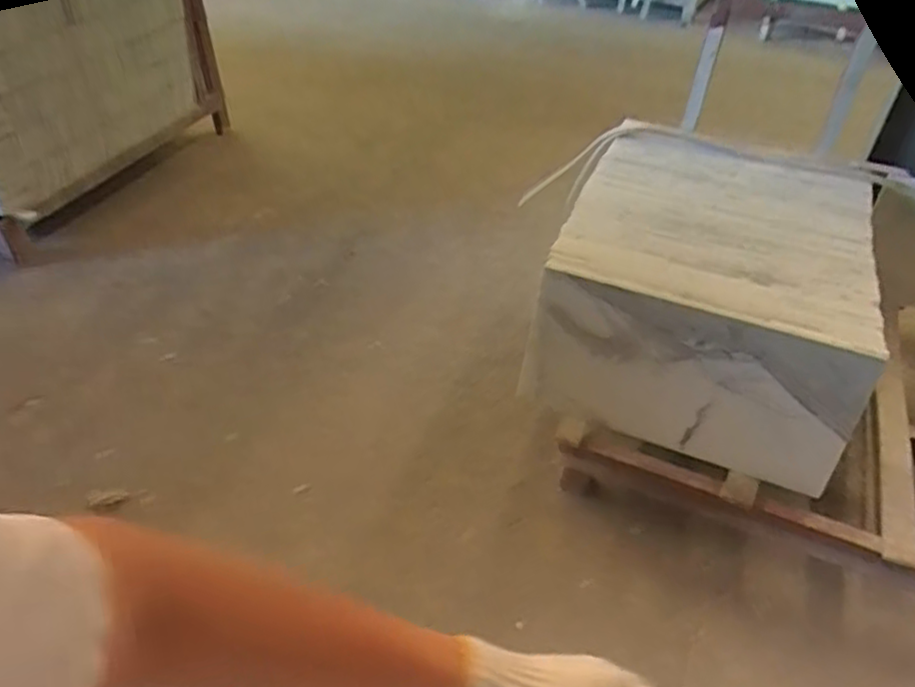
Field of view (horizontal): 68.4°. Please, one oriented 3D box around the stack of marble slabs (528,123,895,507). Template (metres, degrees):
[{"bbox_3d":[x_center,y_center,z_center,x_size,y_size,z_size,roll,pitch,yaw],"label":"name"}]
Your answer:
[{"bbox_3d":[0.533,-0.128,1.443,0.582,0.320,0.681,17,43,17],"label":"stack of marble slabs"}]

